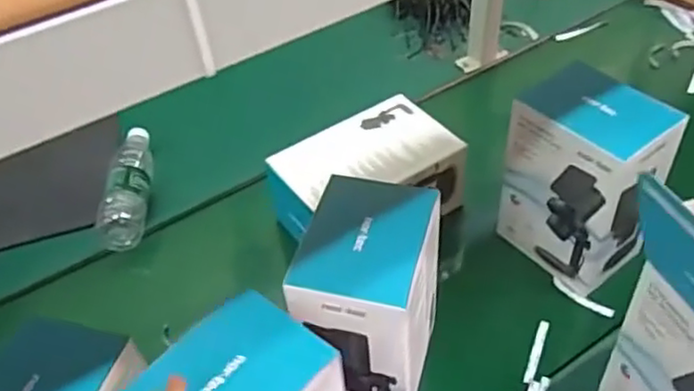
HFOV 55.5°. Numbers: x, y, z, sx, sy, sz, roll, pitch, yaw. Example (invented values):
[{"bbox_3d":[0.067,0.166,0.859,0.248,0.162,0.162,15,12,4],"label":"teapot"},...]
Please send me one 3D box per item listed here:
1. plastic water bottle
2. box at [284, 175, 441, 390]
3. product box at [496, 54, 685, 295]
[{"bbox_3d":[-0.328,-0.020,0.992,0.062,0.054,0.233,-6,44,-2],"label":"plastic water bottle"},{"bbox_3d":[0.025,0.120,0.696,0.115,0.226,0.153,8,46,12],"label":"box"},{"bbox_3d":[0.288,-0.018,0.811,0.114,0.216,0.155,-27,49,-22],"label":"product box"}]

